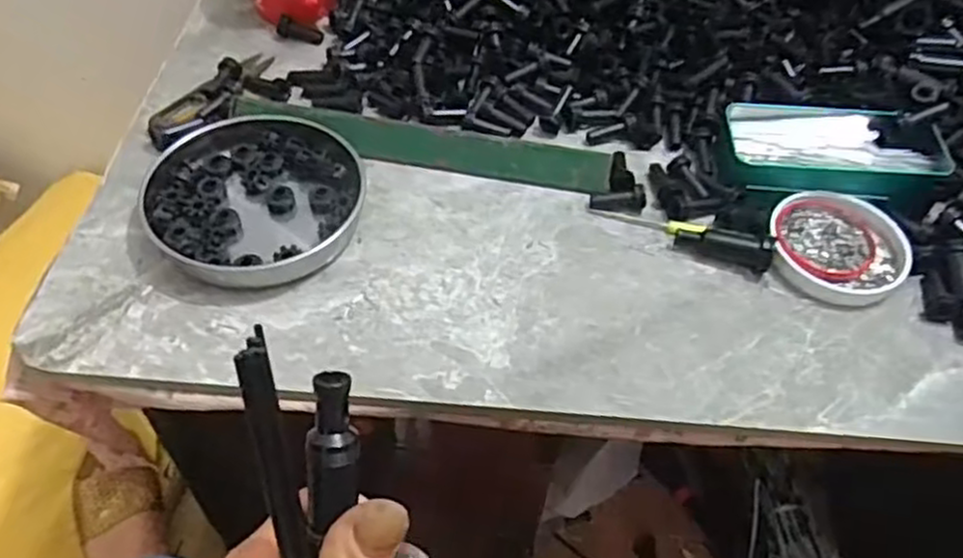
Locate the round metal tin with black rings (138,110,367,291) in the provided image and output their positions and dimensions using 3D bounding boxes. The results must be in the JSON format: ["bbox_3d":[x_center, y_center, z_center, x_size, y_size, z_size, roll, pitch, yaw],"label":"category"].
[{"bbox_3d":[-0.147,-0.057,0.498,0.134,0.024,0.136,1,51,-2],"label":"round metal tin with black rings"}]

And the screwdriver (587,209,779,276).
[{"bbox_3d":[0.134,-0.035,0.497,0.117,0.018,0.023,22,53,14],"label":"screwdriver"}]

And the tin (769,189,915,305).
[{"bbox_3d":[0.235,-0.021,0.494,0.086,0.020,0.075,22,53,14],"label":"tin"}]

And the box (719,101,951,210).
[{"bbox_3d":[0.251,-0.091,0.533,0.151,0.026,0.071,5,51,1],"label":"box"}]

